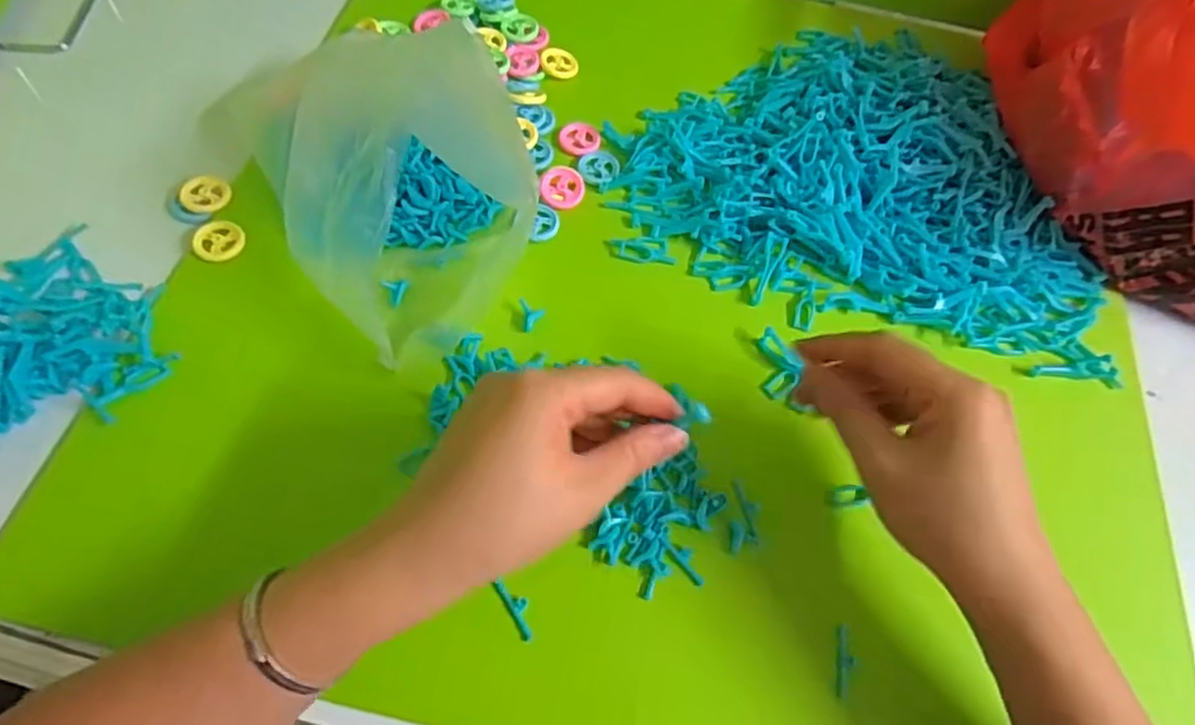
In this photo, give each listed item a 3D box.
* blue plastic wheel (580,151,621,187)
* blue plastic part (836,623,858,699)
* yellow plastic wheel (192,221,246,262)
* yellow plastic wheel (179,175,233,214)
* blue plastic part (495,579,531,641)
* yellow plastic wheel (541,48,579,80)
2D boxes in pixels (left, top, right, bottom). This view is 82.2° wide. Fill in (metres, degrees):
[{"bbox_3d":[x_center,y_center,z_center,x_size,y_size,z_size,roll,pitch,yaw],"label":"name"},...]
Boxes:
[{"bbox_3d":[0.001,-0.134,0.469,0.027,0.004,0.029,2,60,-4],"label":"blue plastic wheel"},{"bbox_3d":[0.123,0.148,0.339,0.009,0.004,0.033,10,60,0],"label":"blue plastic part"},{"bbox_3d":[-0.226,-0.073,0.409,0.026,0.005,0.028,2,60,-4],"label":"yellow plastic wheel"},{"bbox_3d":[-0.243,-0.104,0.424,0.028,0.006,0.026,-8,77,-21],"label":"yellow plastic wheel"},{"bbox_3d":[-0.039,0.120,0.334,0.010,0.005,0.031,-26,88,-14],"label":"blue plastic part"},{"bbox_3d":[-0.028,-0.223,0.512,0.028,0.004,0.024,6,79,-20],"label":"yellow plastic wheel"}]

